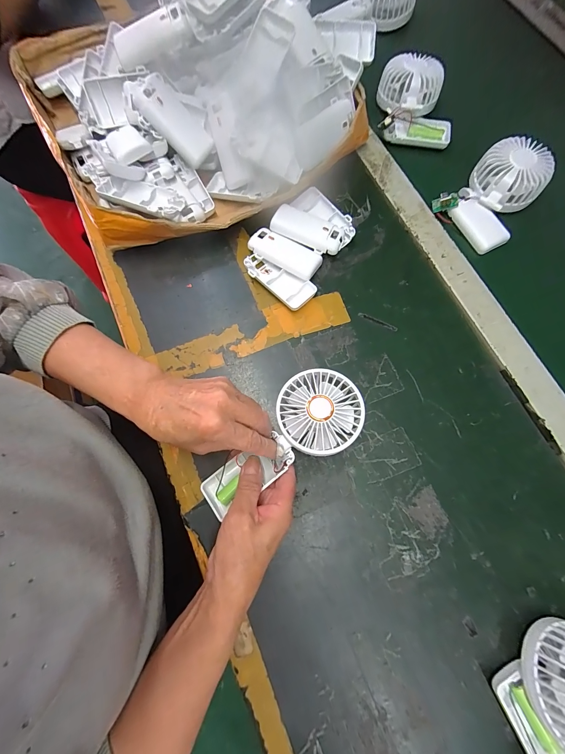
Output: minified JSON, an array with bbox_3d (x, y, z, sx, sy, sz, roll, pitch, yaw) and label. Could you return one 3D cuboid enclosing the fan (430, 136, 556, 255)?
[{"bbox_3d":[0.282,-0.239,0.378,0.131,0.046,0.100,-37,78,-8],"label":"fan"}]

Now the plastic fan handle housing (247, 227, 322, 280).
[{"bbox_3d":[0.002,-0.157,0.376,0.093,0.019,0.038,25,77,7],"label":"plastic fan handle housing"}]

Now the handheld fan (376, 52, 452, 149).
[{"bbox_3d":[0.194,-0.402,0.420,0.102,0.043,0.116,3,75,2],"label":"handheld fan"}]

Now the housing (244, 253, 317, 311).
[{"bbox_3d":[-0.006,-0.124,0.370,0.093,0.020,0.043,39,79,10],"label":"housing"}]

